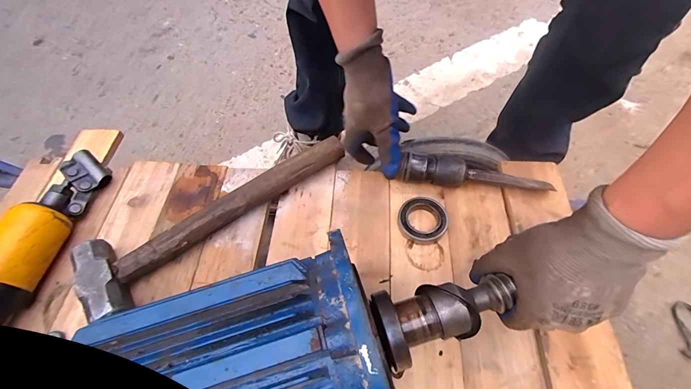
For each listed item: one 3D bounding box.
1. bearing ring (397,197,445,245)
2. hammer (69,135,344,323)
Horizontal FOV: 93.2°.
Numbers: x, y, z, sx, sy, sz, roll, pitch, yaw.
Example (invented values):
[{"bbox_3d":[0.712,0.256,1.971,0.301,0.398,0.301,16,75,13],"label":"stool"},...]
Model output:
[{"bbox_3d":[0.105,0.035,0.450,0.061,0.016,0.064,-2,58,3],"label":"bearing ring"},{"bbox_3d":[-0.179,0.026,0.461,0.368,0.042,0.109,-34,62,-16],"label":"hammer"}]

